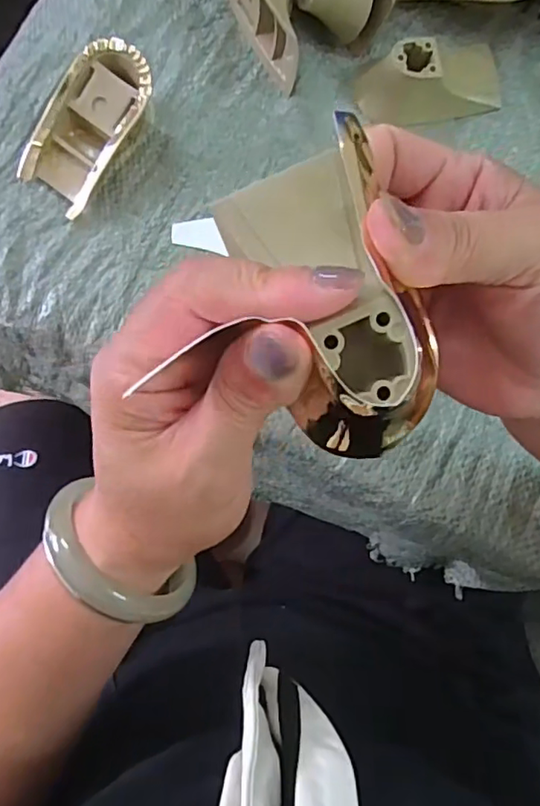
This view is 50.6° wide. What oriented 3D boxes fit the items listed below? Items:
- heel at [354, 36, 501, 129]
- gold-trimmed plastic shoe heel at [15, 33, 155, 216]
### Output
[{"bbox_3d":[0.096,-0.189,0.334,0.083,0.027,0.041,-13,82,-3],"label":"heel"},{"bbox_3d":[-0.101,-0.154,0.316,0.047,0.030,0.085,38,83,4],"label":"gold-trimmed plastic shoe heel"}]

